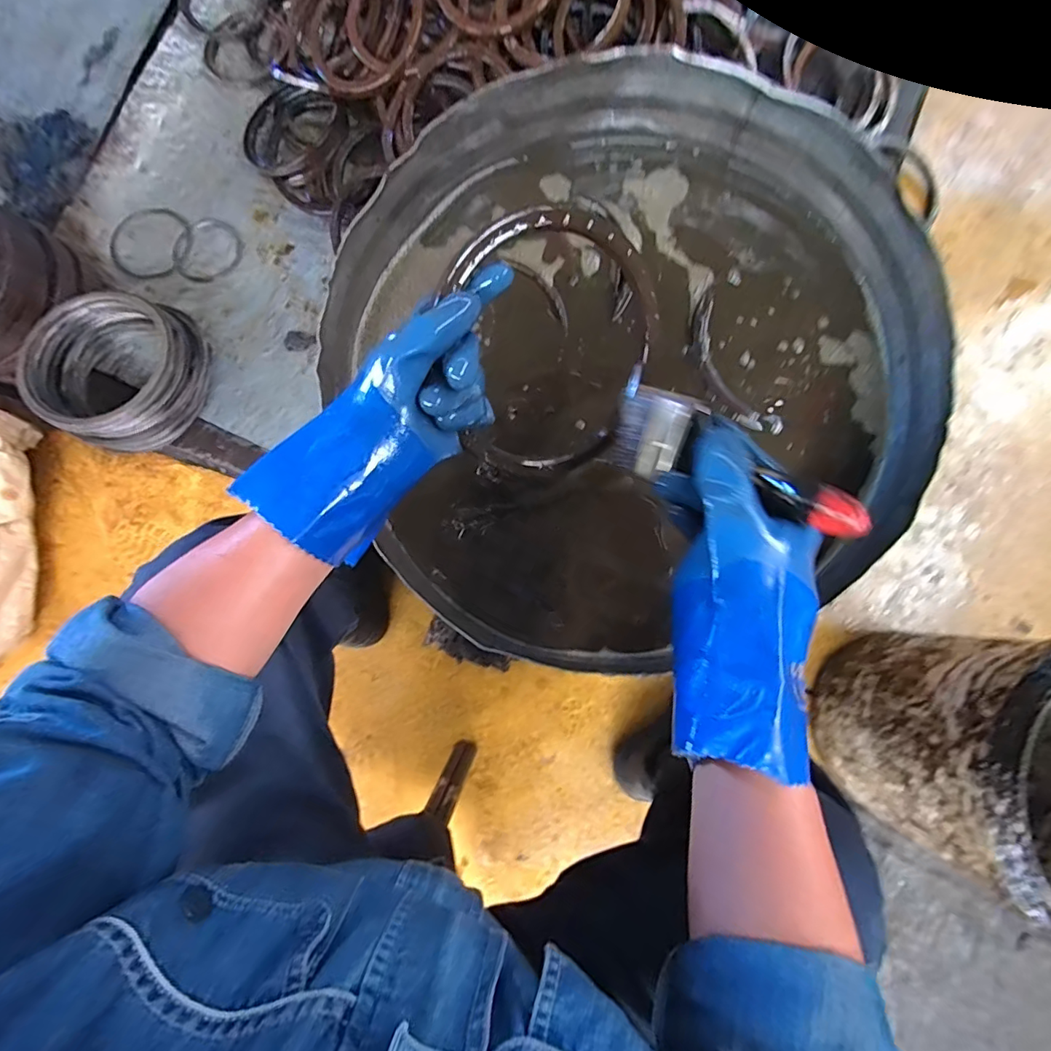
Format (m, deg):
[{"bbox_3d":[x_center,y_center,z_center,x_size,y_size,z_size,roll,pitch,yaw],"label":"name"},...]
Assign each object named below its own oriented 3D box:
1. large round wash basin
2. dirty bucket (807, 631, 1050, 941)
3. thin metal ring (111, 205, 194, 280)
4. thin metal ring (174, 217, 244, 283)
[{"bbox_3d":[0.098,-0.175,0.509,0.531,0.148,0.506,0,82,2],"label":"large round wash basin"},{"bbox_3d":[0.530,0.266,0.566,0.269,0.276,0.261,0,82,2],"label":"dirty bucket"},{"bbox_3d":[-0.609,-0.463,0.846,0.119,0.009,0.128,0,88,-5],"label":"thin metal ring"},{"bbox_3d":[-0.526,-0.455,0.855,0.114,0.007,0.098,-40,92,-7],"label":"thin metal ring"}]

